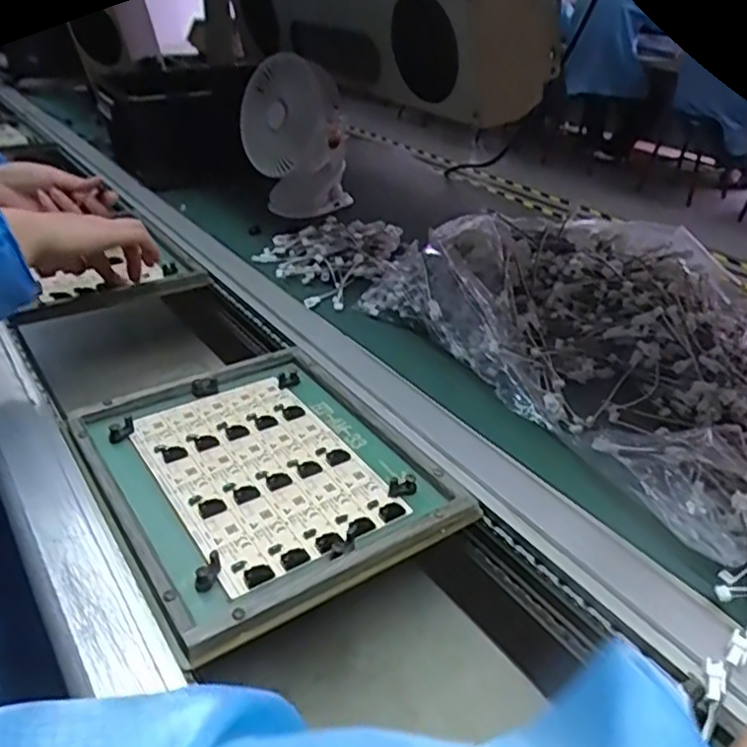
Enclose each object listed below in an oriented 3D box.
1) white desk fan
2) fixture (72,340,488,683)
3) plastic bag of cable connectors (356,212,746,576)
[{"bbox_3d":[-0.098,-0.299,0.876,0.146,0.197,0.110,-2,31,-9],"label":"white desk fan"},{"bbox_3d":[-0.081,0.068,0.478,0.205,0.021,0.251,-18,37,-31],"label":"fixture"},{"bbox_3d":[0.218,-0.033,0.567,0.282,0.069,0.423,-17,36,-30],"label":"plastic bag of cable connectors"}]

